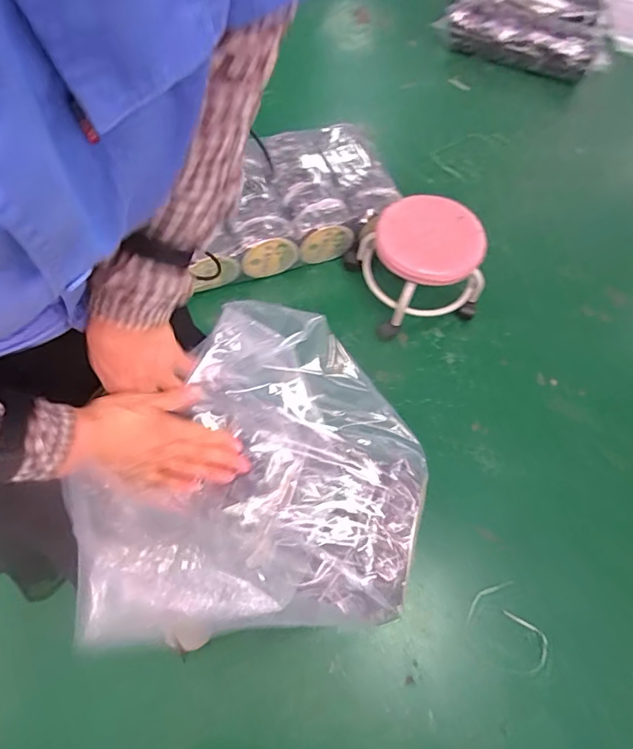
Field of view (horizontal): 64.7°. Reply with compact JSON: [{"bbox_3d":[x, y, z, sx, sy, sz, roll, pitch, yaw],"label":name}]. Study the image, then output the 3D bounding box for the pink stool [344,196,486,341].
[{"bbox_3d":[0.270,-0.299,1.344,0.281,0.251,0.284,-16,65,-12],"label":"pink stool"}]

